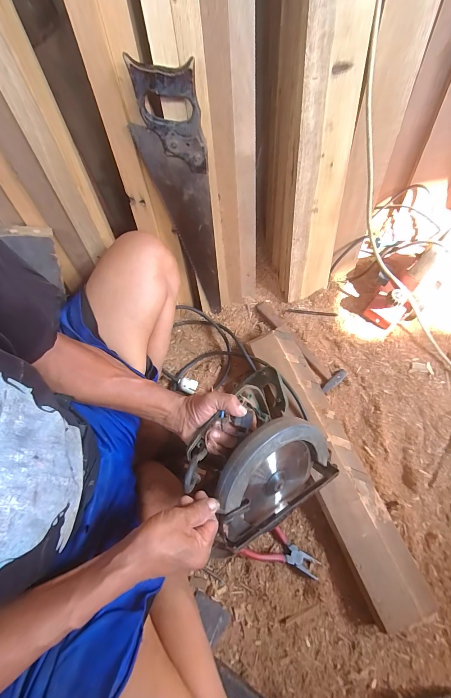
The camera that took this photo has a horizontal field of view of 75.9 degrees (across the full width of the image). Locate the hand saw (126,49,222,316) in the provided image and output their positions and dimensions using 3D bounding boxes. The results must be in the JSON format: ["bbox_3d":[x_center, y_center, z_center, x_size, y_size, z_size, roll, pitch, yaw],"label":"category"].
[{"bbox_3d":[-0.071,-0.249,0.581,0.103,0.475,0.020,-4,56,5],"label":"hand saw"}]

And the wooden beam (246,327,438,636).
[{"bbox_3d":[0.223,0.244,0.631,0.125,0.057,0.638,-23,70,-7],"label":"wooden beam"}]

